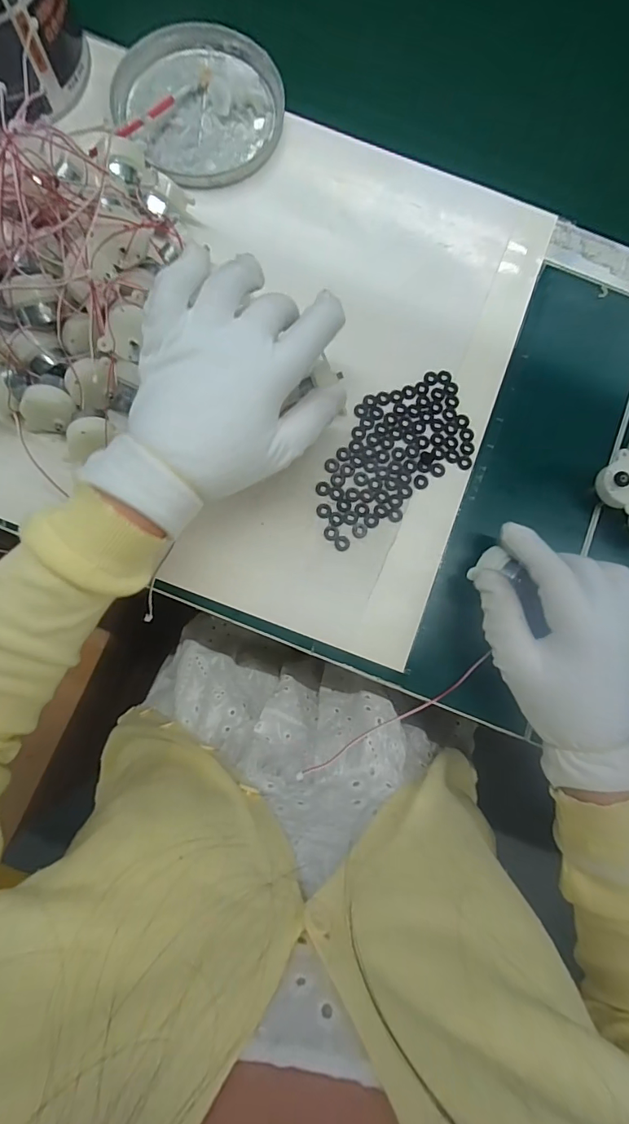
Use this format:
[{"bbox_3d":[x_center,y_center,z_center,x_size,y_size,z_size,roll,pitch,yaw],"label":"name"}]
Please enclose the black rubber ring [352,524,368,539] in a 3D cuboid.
[{"bbox_3d":[0.032,-0.022,0.318,0.011,0.004,0.010,0,83,-3],"label":"black rubber ring"}]

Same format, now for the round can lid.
[{"bbox_3d":[-0.090,-0.359,0.352,0.123,0.018,0.130,0,83,-3],"label":"round can lid"}]

